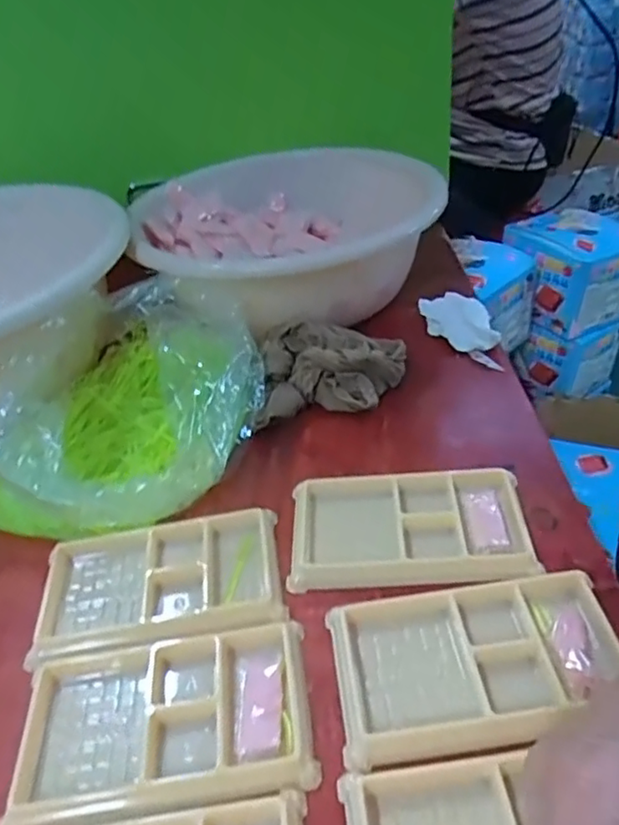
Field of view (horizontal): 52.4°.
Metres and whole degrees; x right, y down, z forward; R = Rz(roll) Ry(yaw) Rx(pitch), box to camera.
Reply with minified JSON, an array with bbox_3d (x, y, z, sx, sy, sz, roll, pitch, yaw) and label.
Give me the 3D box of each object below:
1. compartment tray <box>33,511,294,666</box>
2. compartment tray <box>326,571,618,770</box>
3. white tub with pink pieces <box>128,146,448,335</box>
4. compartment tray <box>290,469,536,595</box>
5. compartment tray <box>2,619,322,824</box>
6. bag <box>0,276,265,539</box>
[{"bbox_3d":[-0.084,0.096,0.358,0.134,0.013,0.080,-9,38,-2],"label":"compartment tray"},{"bbox_3d":[0.081,0.119,0.301,0.133,0.012,0.072,-8,38,-1],"label":"compartment tray"},{"bbox_3d":[-0.020,-0.168,0.604,0.279,0.090,0.289,-4,38,3],"label":"white tub with pink pieces"},{"bbox_3d":[0.058,0.067,0.371,0.135,0.014,0.075,-4,38,5],"label":"compartment tray"},{"bbox_3d":[-0.067,0.142,0.296,0.132,0.010,0.076,-9,38,-2],"label":"compartment tray"},{"bbox_3d":[-0.133,-0.007,0.436,0.171,0.079,0.214,16,43,27],"label":"bag"}]

